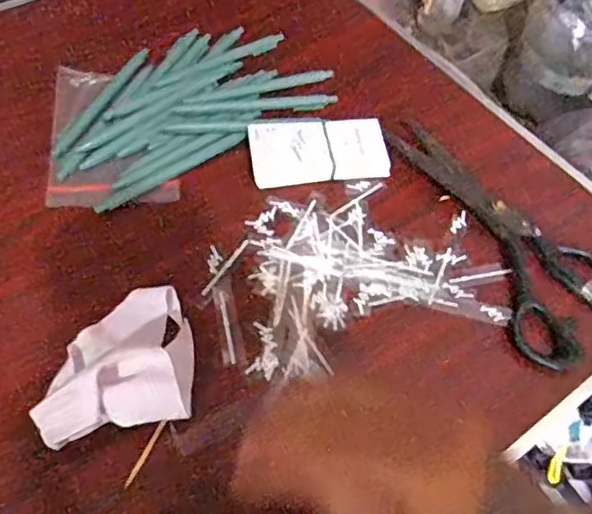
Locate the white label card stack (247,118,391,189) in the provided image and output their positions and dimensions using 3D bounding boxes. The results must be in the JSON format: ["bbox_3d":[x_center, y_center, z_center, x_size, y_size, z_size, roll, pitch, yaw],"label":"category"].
[{"bbox_3d":[0.019,-0.091,0.519,0.111,0.010,0.058,-7,72,-6],"label":"white label card stack"}]

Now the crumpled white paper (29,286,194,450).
[{"bbox_3d":[-0.116,0.063,0.399,0.095,0.034,0.097,-9,58,-11],"label":"crumpled white paper"}]

